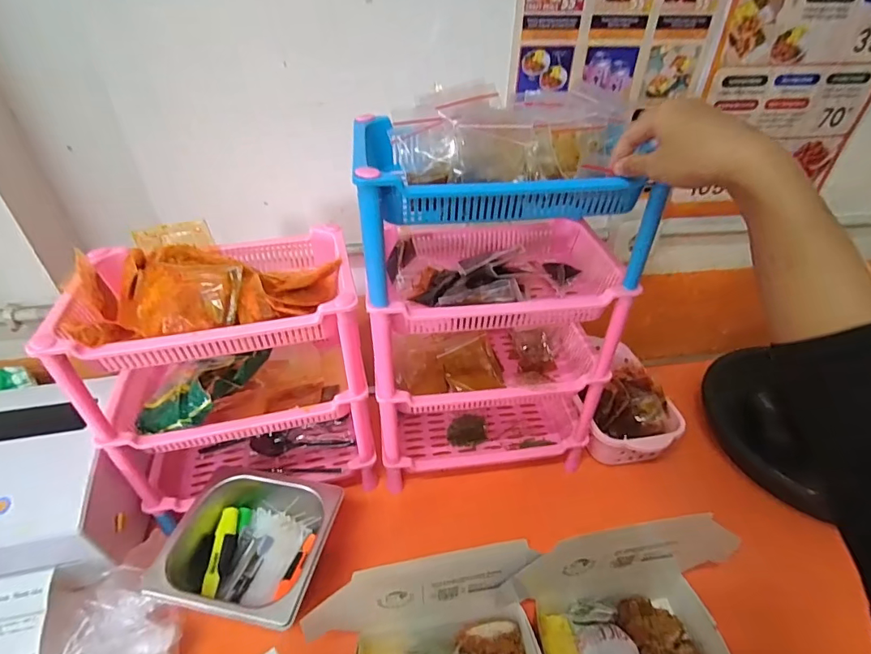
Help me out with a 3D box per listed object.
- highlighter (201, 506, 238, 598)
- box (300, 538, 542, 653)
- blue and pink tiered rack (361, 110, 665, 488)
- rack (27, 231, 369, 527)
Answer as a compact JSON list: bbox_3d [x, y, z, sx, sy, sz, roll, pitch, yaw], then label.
[{"bbox_3d":[-0.264,0.274,0.561,0.022,0.011,0.100,1,53,0],"label":"highlighter"},{"bbox_3d":[0.010,0.329,0.454,0.197,0.147,0.137,-5,39,-6],"label":"box"},{"bbox_3d":[0.065,-0.006,0.612,0.297,0.457,0.187,-7,39,-9],"label":"blue and pink tiered rack"},{"bbox_3d":[-0.255,0.063,0.627,0.317,0.347,0.228,-11,40,-14],"label":"rack"}]

